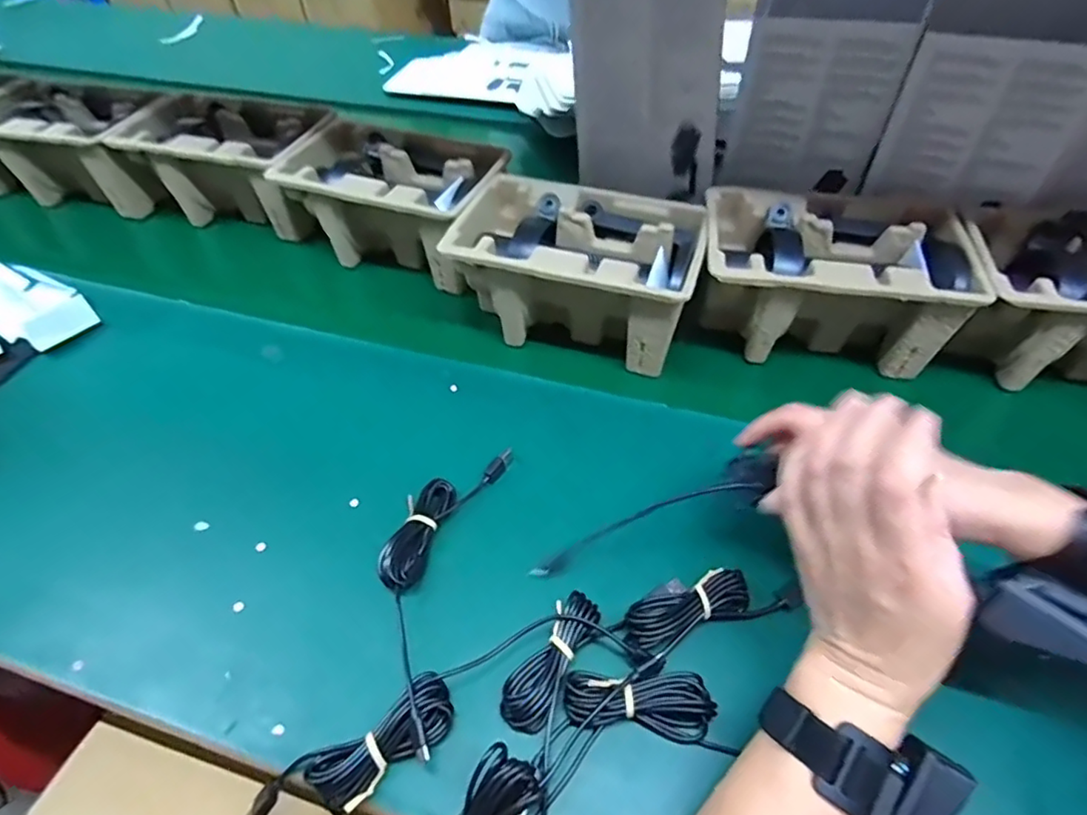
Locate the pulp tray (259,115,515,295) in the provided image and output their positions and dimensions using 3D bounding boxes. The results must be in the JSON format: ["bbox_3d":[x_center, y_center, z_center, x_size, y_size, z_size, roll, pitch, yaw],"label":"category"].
[{"bbox_3d":[-0.169,-0.226,0.660,0.245,0.107,0.148,17,48,16],"label":"pulp tray"}]

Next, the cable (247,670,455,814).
[{"bbox_3d":[-0.114,0.210,0.349,0.133,0.024,0.045,-29,51,-9],"label":"cable"}]

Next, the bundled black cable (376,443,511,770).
[{"bbox_3d":[-0.083,0.117,0.419,0.075,0.019,0.218,8,47,8],"label":"bundled black cable"}]

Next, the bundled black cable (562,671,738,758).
[{"bbox_3d":[0.062,0.181,0.361,0.097,0.016,0.037,3,46,3],"label":"bundled black cable"}]

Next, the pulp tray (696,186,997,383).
[{"bbox_3d":[0.258,-0.115,0.554,0.223,0.106,0.141,6,46,6],"label":"pulp tray"}]

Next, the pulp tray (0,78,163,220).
[{"bbox_3d":[-0.596,-0.332,0.762,0.248,0.106,0.137,12,47,11],"label":"pulp tray"}]

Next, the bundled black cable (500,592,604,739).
[{"bbox_3d":[0.007,0.159,0.377,0.030,0.019,0.087,27,52,24],"label":"bundled black cable"}]

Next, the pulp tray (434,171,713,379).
[{"bbox_3d":[0.034,-0.128,0.574,0.222,0.104,0.147,14,48,14],"label":"pulp tray"}]

